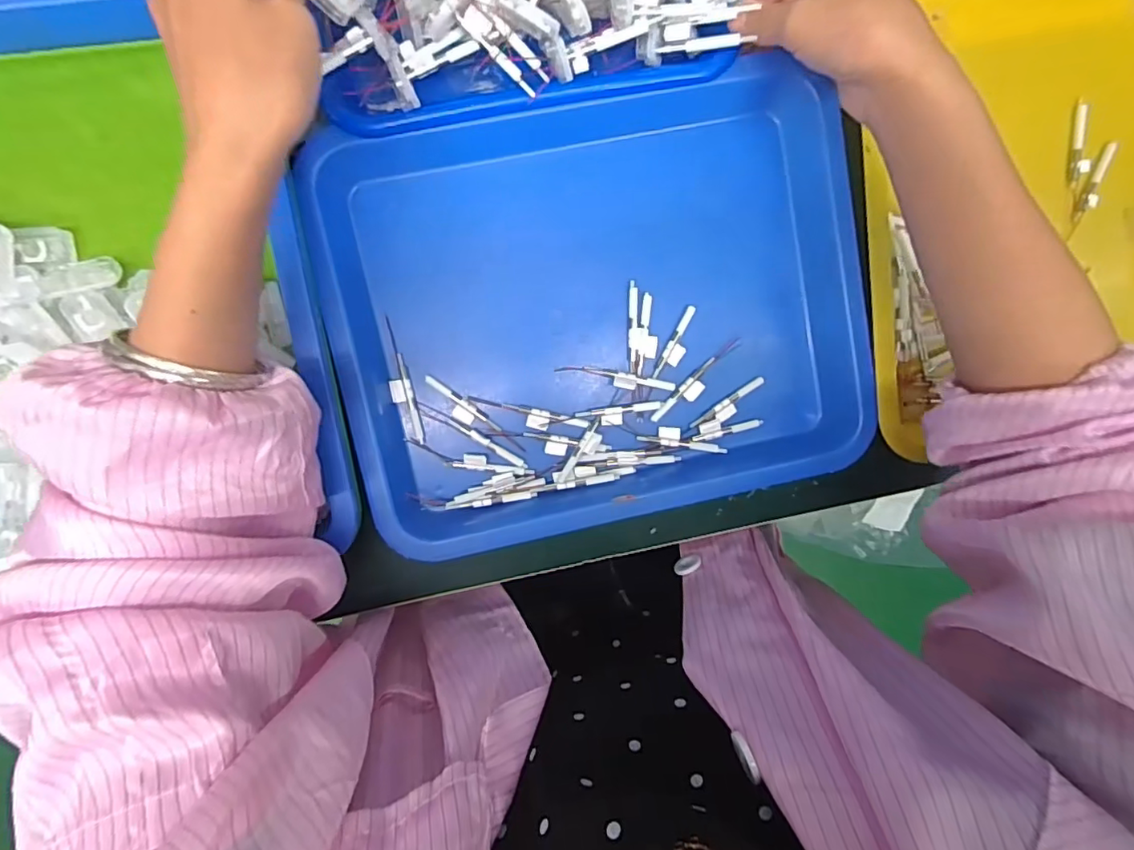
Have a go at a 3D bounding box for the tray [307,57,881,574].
[{"bbox_3d":[0.021,-0.067,0.363,0.323,0.062,0.274,-13,96,-6],"label":"tray"}]

